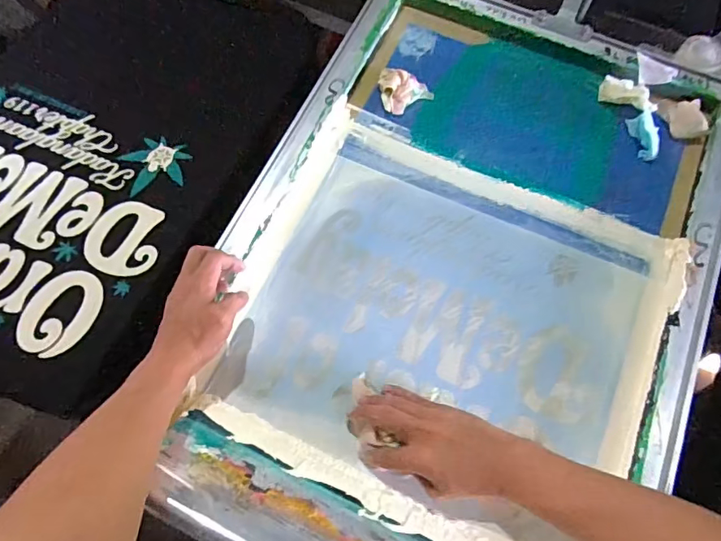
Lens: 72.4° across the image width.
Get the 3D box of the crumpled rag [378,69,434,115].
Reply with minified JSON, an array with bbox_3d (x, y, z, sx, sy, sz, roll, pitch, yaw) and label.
[{"bbox_3d":[0.054,-0.249,0.662,0.066,0.026,0.067,-23,68,-14],"label":"crumpled rag"}]

